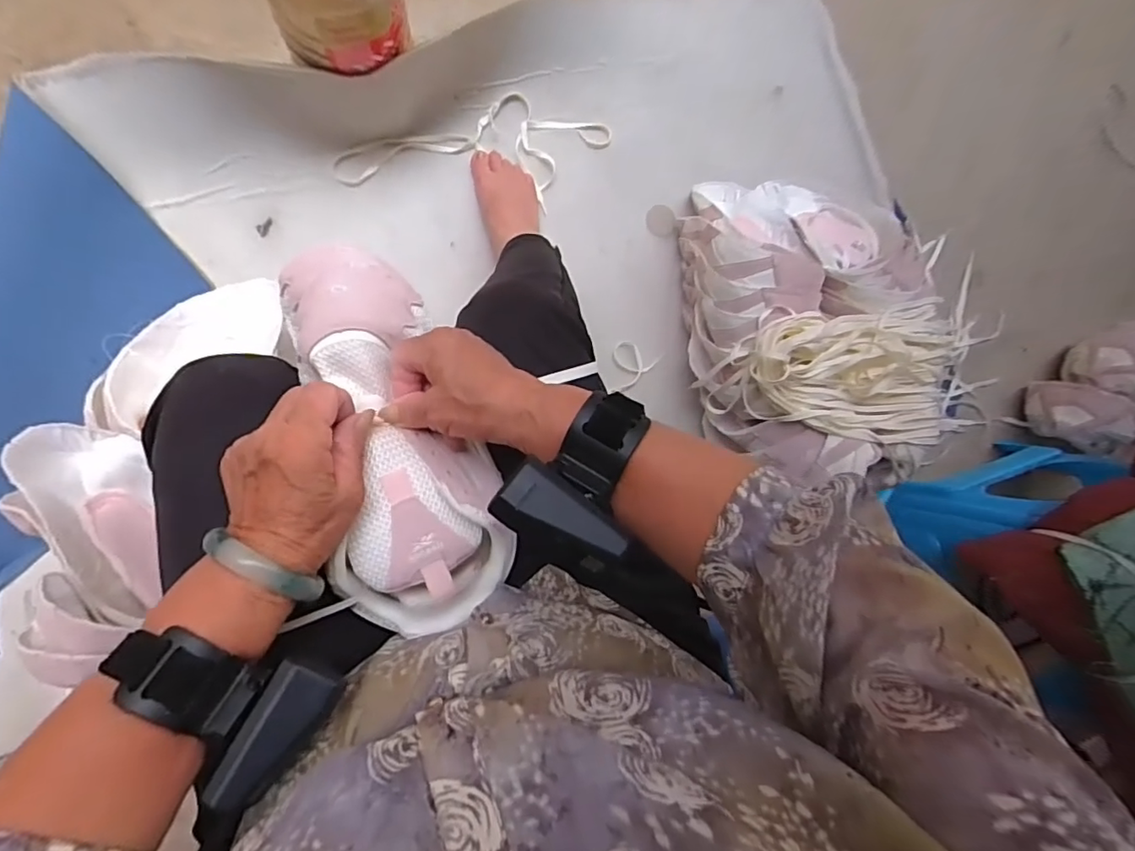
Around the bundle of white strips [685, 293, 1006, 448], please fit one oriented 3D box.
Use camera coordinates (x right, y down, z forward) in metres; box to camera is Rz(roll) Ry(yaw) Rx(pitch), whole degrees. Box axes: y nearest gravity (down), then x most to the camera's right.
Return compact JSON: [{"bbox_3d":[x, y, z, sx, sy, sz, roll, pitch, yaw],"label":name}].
[{"bbox_3d":[0.352,-0.071,0.723,0.311,0.101,0.186,0,91,-10],"label":"bundle of white strips"}]

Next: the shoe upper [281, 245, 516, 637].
[{"bbox_3d":[-0.117,0.000,0.368,0.108,0.052,0.265,-18,86,-9],"label":"shoe upper"}]

